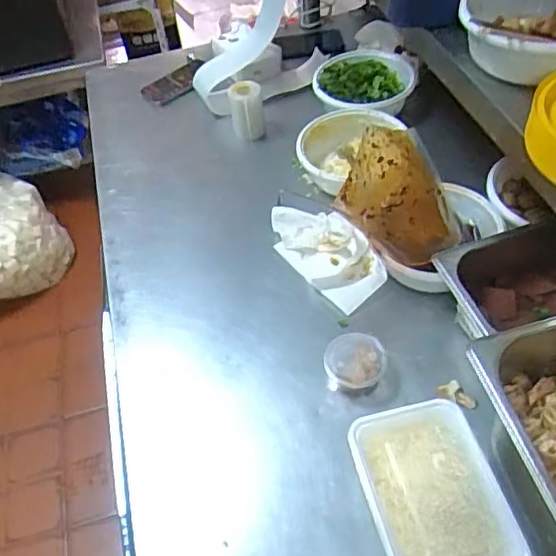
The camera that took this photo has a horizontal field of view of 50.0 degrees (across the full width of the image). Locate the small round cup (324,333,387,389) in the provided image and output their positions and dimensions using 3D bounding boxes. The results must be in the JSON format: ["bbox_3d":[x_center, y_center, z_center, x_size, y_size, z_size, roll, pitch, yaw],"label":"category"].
[{"bbox_3d":[0.090,0.100,0.688,0.070,0.039,0.069,-3,49,4],"label":"small round cup"}]

